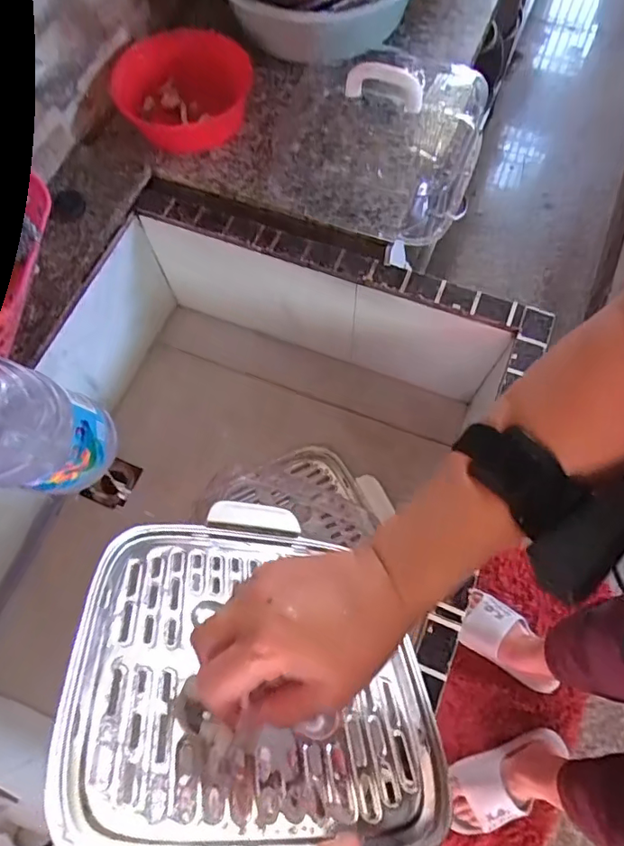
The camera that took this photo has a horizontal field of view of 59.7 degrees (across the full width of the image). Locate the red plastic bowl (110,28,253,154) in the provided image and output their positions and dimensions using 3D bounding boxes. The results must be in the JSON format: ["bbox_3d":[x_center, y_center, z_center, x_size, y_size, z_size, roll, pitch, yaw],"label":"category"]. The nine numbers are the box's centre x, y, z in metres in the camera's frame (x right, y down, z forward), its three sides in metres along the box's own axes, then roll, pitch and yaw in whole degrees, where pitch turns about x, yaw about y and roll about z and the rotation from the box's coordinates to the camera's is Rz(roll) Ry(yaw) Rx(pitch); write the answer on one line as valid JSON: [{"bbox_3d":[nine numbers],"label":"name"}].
[{"bbox_3d":[-0.161,-0.420,0.690,0.162,0.081,0.162,-1,69,2],"label":"red plastic bowl"}]

